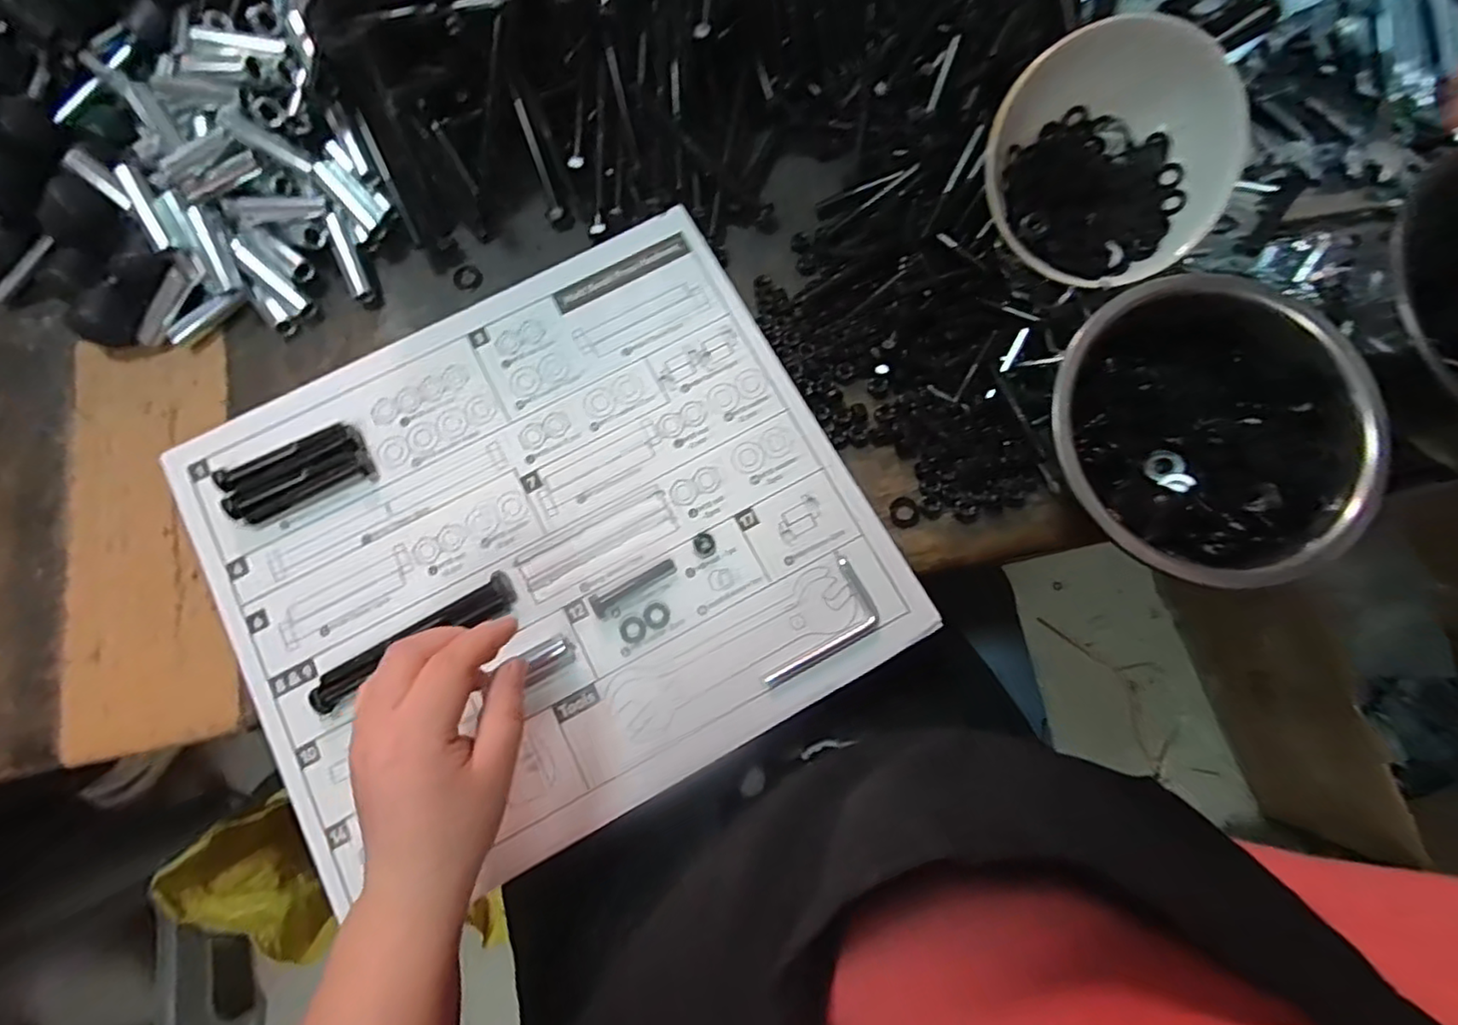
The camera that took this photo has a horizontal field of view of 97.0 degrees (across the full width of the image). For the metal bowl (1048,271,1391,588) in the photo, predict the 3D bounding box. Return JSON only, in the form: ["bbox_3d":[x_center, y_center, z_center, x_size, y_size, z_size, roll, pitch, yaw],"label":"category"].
[{"bbox_3d":[0.267,-0.047,0.369,0.169,0.068,0.157,0,79,1],"label":"metal bowl"}]

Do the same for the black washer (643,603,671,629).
[{"bbox_3d":[-0.043,0.063,0.391,0.016,0.004,0.016,0,79,1],"label":"black washer"}]

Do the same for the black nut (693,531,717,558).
[{"bbox_3d":[-0.015,0.019,0.396,0.014,0.005,0.015,0,79,1],"label":"black nut"}]

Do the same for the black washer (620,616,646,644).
[{"bbox_3d":[-0.058,0.071,0.389,0.016,0.004,0.015,0,79,1],"label":"black washer"}]

